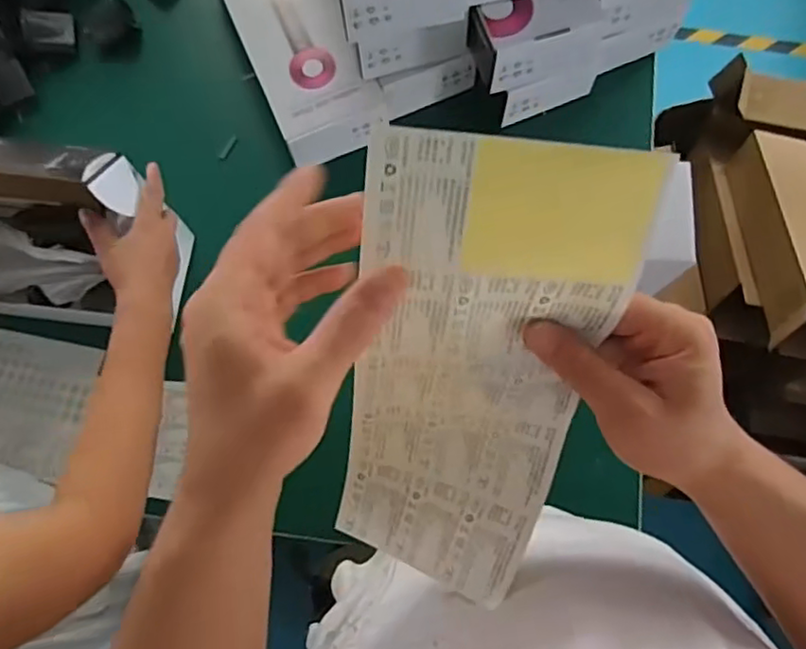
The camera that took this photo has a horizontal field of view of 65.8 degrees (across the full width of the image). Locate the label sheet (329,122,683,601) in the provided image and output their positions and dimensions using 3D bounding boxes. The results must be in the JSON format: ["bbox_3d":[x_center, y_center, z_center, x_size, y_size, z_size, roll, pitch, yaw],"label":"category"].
[{"bbox_3d":[0.036,0.047,0.327,0.123,0.277,0.069,5,44,-4],"label":"label sheet"}]

